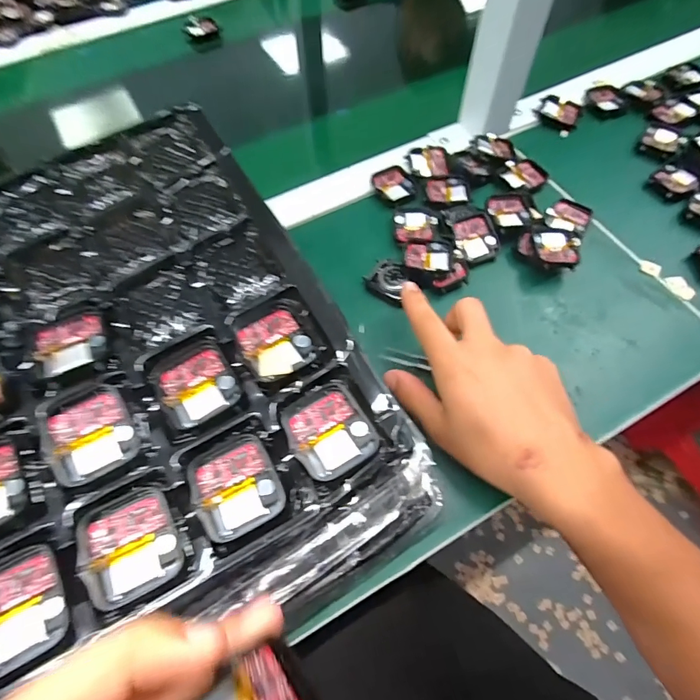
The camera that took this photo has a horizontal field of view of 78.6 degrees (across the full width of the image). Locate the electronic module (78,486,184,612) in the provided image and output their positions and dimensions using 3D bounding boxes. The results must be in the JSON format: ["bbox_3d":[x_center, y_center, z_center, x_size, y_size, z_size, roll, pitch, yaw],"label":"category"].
[{"bbox_3d":[-0.096,0.085,0.188,0.037,0.009,0.043,-25,64,-12],"label":"electronic module"}]

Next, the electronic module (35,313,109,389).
[{"bbox_3d":[-0.150,-0.001,0.230,0.036,0.005,0.043,-22,64,-11],"label":"electronic module"}]

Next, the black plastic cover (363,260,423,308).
[{"bbox_3d":[0.035,-0.059,0.367,0.039,0.010,0.034,32,67,17],"label":"black plastic cover"}]

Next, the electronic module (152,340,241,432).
[{"bbox_3d":[-0.080,0.017,0.221,0.037,0.006,0.040,-28,65,-13],"label":"electronic module"}]

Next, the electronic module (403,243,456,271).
[{"bbox_3d":[0.069,-0.079,0.370,0.043,0.008,0.031,0,62,1],"label":"electronic module"}]

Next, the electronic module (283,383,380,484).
[{"bbox_3d":[-0.011,0.040,0.212,0.037,0.007,0.043,-28,65,-14],"label":"electronic module"}]

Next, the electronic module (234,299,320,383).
[{"bbox_3d":[-0.039,-0.005,0.228,0.038,0.005,0.042,-25,64,-12],"label":"electronic module"}]

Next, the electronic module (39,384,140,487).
[{"bbox_3d":[-0.126,0.039,0.209,0.037,0.011,0.044,-24,64,-12],"label":"electronic module"}]

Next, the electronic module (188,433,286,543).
[{"bbox_3d":[-0.054,0.063,0.201,0.038,0.005,0.042,-25,64,-12],"label":"electronic module"}]

